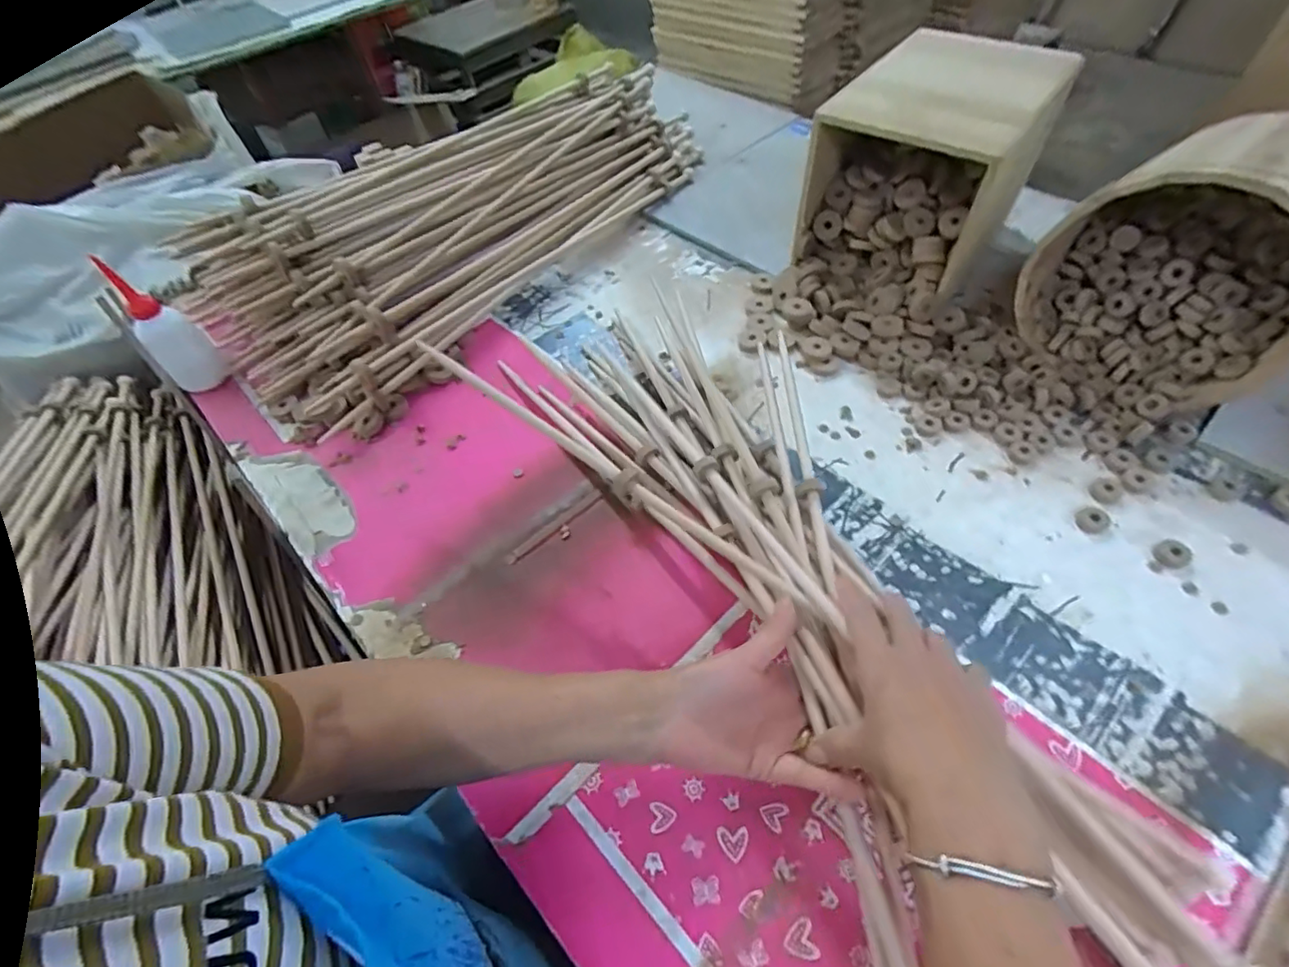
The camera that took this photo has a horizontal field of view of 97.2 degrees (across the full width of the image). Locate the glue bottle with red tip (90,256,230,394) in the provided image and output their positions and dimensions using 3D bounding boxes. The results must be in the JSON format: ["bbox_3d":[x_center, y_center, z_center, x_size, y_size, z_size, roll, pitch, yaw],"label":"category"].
[{"bbox_3d":[-0.586,-0.186,0.699,0.041,0.160,0.063,27,60,24],"label":"glue bottle with red tip"}]

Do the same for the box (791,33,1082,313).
[{"bbox_3d":[0.326,-0.367,0.678,0.194,0.203,0.219,32,63,25],"label":"box"}]

